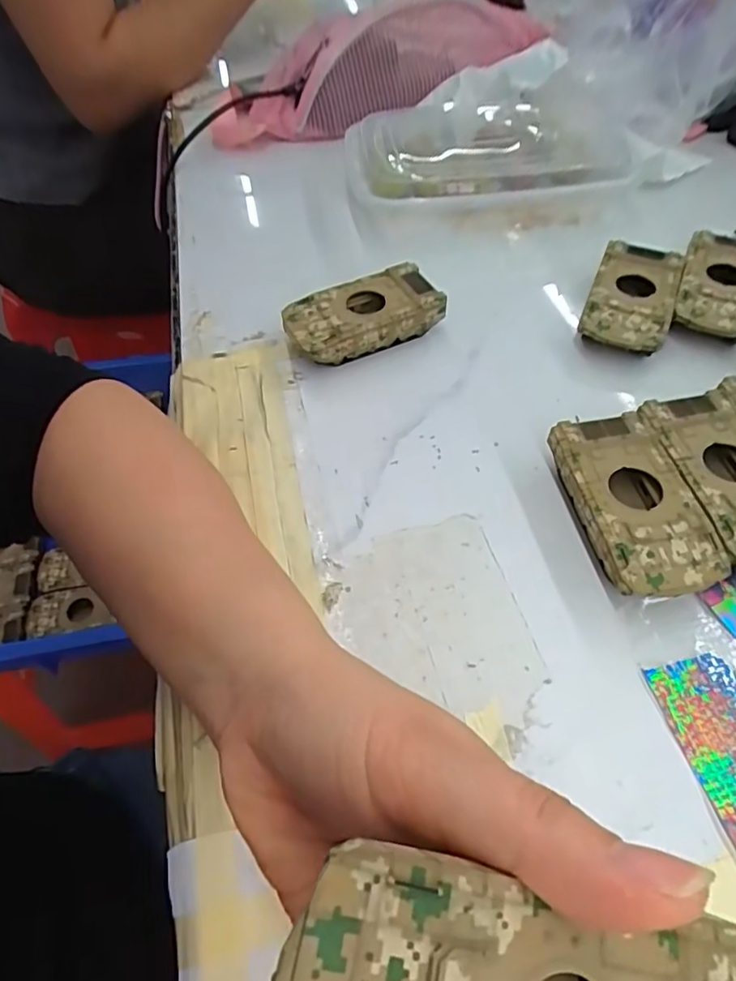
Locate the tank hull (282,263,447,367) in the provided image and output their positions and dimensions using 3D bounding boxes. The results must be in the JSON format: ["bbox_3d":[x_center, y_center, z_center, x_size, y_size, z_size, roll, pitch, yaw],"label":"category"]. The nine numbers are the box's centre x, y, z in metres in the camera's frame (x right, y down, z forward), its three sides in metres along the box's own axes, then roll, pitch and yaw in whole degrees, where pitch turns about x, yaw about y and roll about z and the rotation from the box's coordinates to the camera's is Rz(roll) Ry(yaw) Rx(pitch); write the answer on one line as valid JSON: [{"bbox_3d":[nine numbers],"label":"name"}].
[{"bbox_3d":[-0.003,-0.109,0.368,0.095,0.029,0.048,-22,55,-14],"label":"tank hull"}]

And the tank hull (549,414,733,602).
[{"bbox_3d":[0.126,0.009,0.279,0.050,0.025,0.094,-10,53,-5],"label":"tank hull"}]

